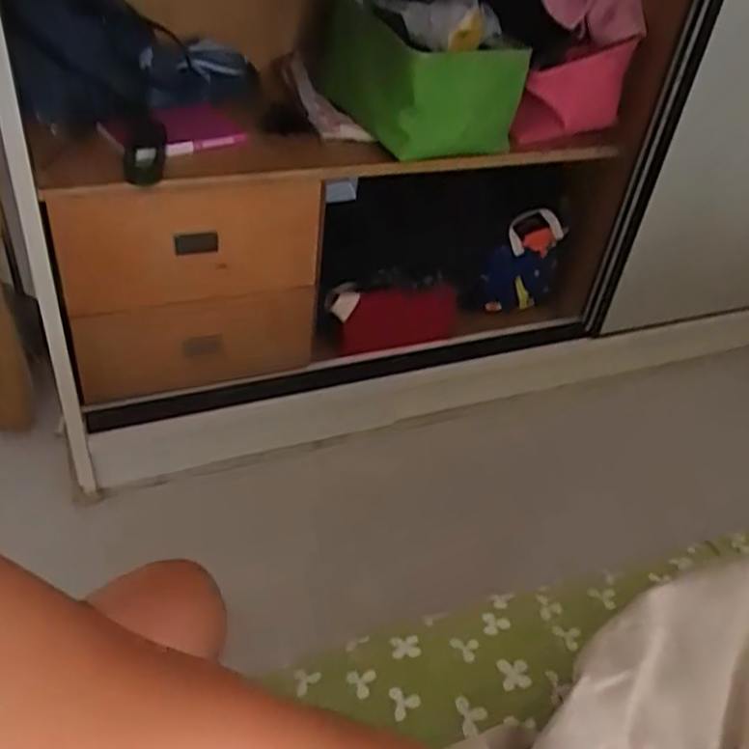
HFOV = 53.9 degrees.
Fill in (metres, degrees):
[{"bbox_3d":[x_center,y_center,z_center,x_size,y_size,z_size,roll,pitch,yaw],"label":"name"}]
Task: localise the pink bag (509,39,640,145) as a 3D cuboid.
[{"bbox_3d":[0.379,-0.511,1.357,0.258,0.164,0.091,-16,45,-26],"label":"pink bag"}]

